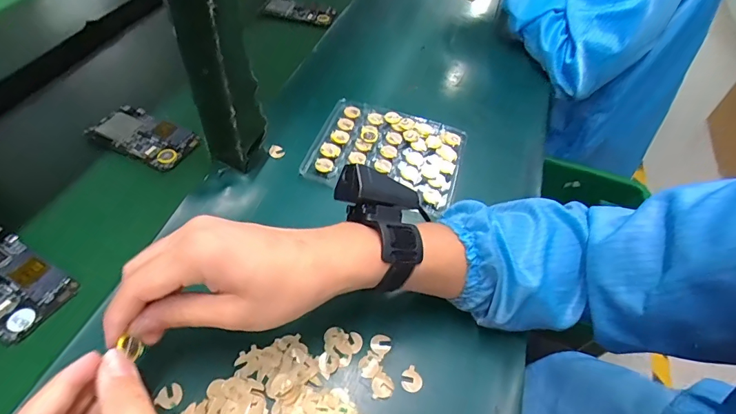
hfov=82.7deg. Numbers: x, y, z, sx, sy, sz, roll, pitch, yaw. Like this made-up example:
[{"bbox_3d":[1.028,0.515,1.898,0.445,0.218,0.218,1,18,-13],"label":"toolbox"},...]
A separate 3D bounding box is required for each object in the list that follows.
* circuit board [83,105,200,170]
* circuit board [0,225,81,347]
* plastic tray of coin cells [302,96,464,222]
[{"bbox_3d":[-0.268,-0.085,0.500,0.128,0.008,0.066,24,54,12],"label":"circuit board"},{"bbox_3d":[-0.325,0.064,0.375,0.121,0.006,0.063,29,55,16],"label":"circuit board"},{"bbox_3d":[0.024,-0.065,0.499,0.167,0.019,0.140,18,53,8],"label":"plastic tray of coin cells"}]

